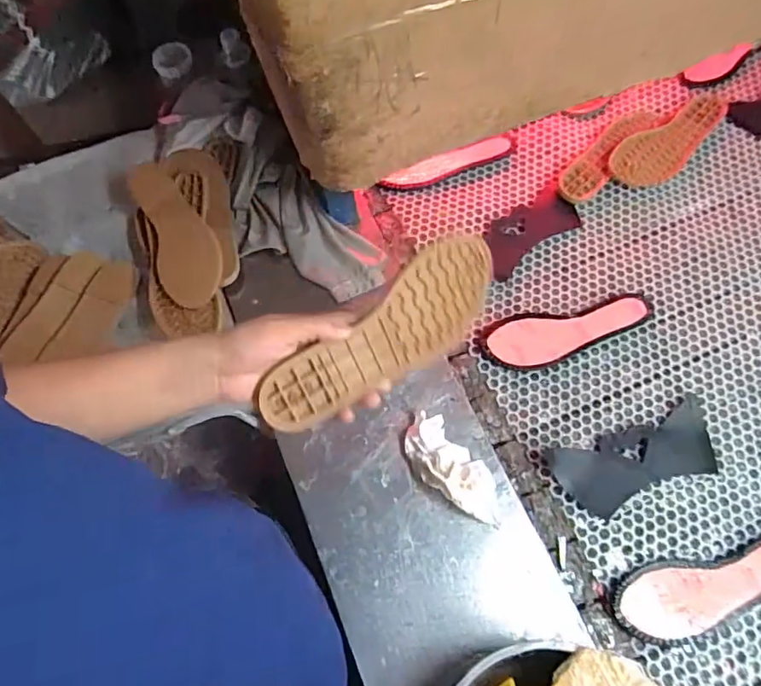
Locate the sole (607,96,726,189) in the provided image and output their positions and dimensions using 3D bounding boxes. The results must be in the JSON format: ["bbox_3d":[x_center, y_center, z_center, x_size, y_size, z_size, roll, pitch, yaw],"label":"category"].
[{"bbox_3d":[0.453,-0.319,0.830,0.234,0.016,0.084,-38,71,-15],"label":"sole"}]

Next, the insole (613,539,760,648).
[{"bbox_3d":[0.373,0.268,0.578,0.230,0.022,0.076,-13,66,-5],"label":"insole"}]

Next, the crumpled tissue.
[{"bbox_3d":[0.082,0.145,0.615,0.068,0.042,0.142,-33,69,-14],"label":"crumpled tissue"}]

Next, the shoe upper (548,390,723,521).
[{"bbox_3d":[0.316,0.141,0.645,0.204,0.007,0.088,-17,66,-7],"label":"shoe upper"}]

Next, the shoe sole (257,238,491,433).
[{"bbox_3d":[0.006,-0.007,0.461,0.238,0.020,0.082,-36,114,-13],"label":"shoe sole"}]

